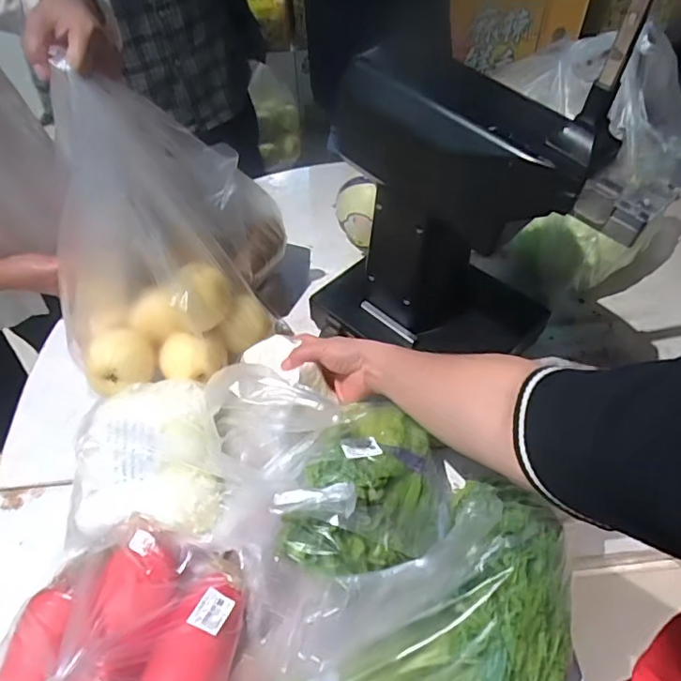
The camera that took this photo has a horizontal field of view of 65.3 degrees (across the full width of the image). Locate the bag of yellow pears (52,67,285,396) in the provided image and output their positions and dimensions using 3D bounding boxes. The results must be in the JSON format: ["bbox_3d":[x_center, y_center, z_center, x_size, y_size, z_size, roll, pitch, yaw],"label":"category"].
[{"bbox_3d":[-0.211,-0.122,0.614,0.274,0.303,0.202,-12,53,-7],"label":"bag of yellow pears"}]

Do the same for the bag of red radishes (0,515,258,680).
[{"bbox_3d":[-0.203,0.262,0.440,0.215,0.211,0.236,3,53,4],"label":"bag of red radishes"}]

